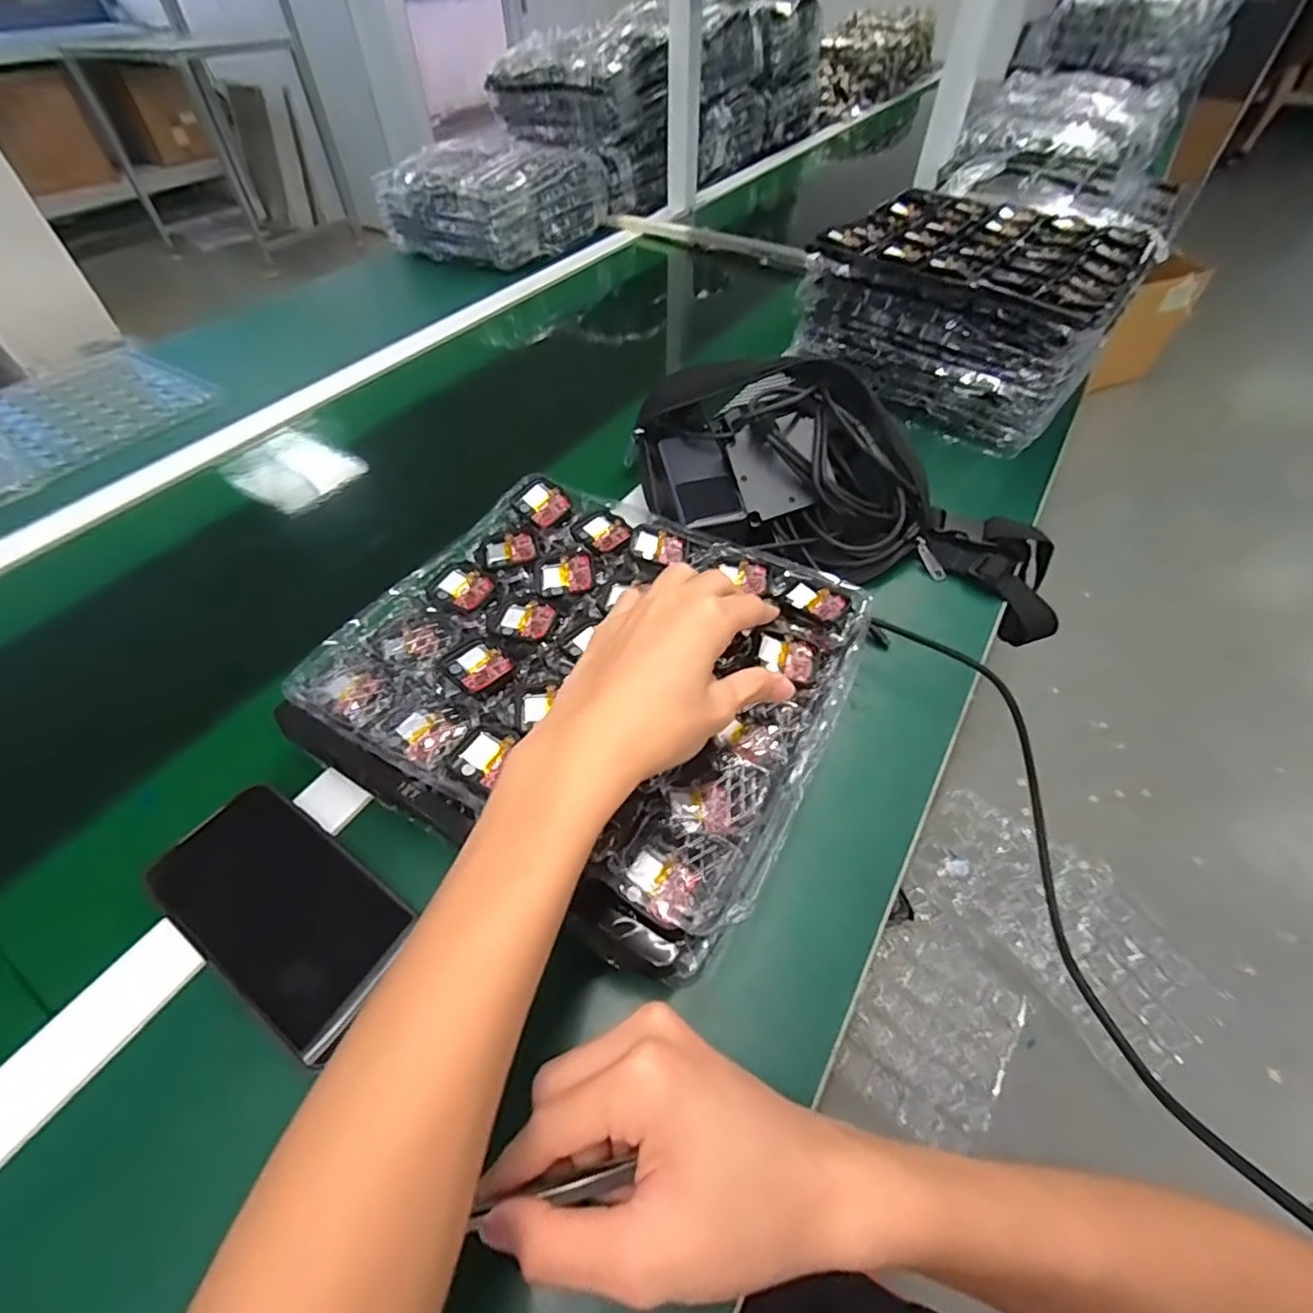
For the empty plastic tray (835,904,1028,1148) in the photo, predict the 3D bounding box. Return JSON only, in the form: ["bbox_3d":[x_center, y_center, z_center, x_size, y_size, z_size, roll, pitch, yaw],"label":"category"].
[{"bbox_3d":[0.422,0.550,0.917,0.205,0.020,0.295,29,57,22],"label":"empty plastic tray"}]

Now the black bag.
[{"bbox_3d":[0.161,-0.143,0.510,0.390,0.112,0.153,24,54,3],"label":"black bag"}]

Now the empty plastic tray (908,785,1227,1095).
[{"bbox_3d":[0.659,0.429,0.999,0.250,0.039,0.462,-30,56,-22],"label":"empty plastic tray"}]

